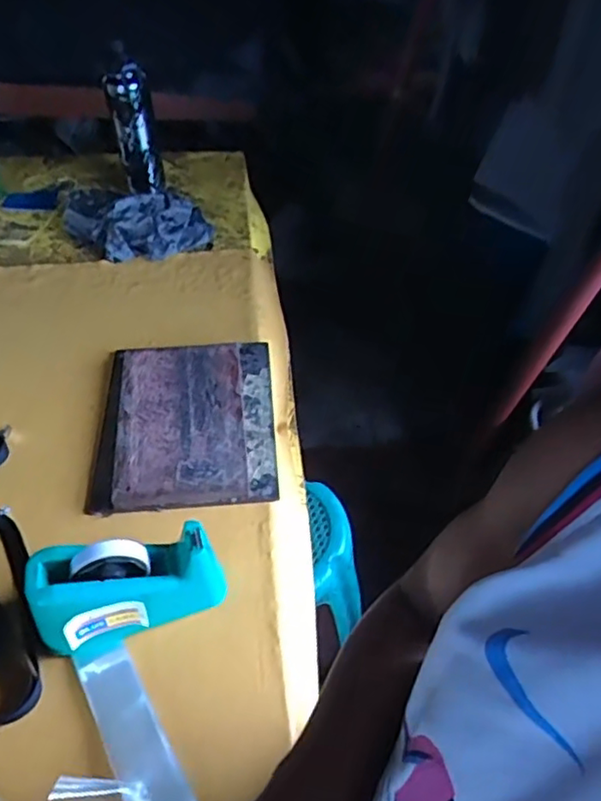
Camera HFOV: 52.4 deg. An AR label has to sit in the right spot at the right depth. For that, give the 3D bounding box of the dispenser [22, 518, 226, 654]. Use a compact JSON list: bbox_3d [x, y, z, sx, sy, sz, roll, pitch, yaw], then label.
[{"bbox_3d":[-0.187,0.209,0.678,0.201,0.109,0.086,-7,49,-10],"label":"dispenser"}]

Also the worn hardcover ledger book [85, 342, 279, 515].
[{"bbox_3d":[-0.167,0.027,0.896,0.254,0.043,0.288,-2,48,-5],"label":"worn hardcover ledger book"}]

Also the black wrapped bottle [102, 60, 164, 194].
[{"bbox_3d":[-0.342,-0.553,1.262,0.090,0.240,0.074,-7,49,-10],"label":"black wrapped bottle"}]

